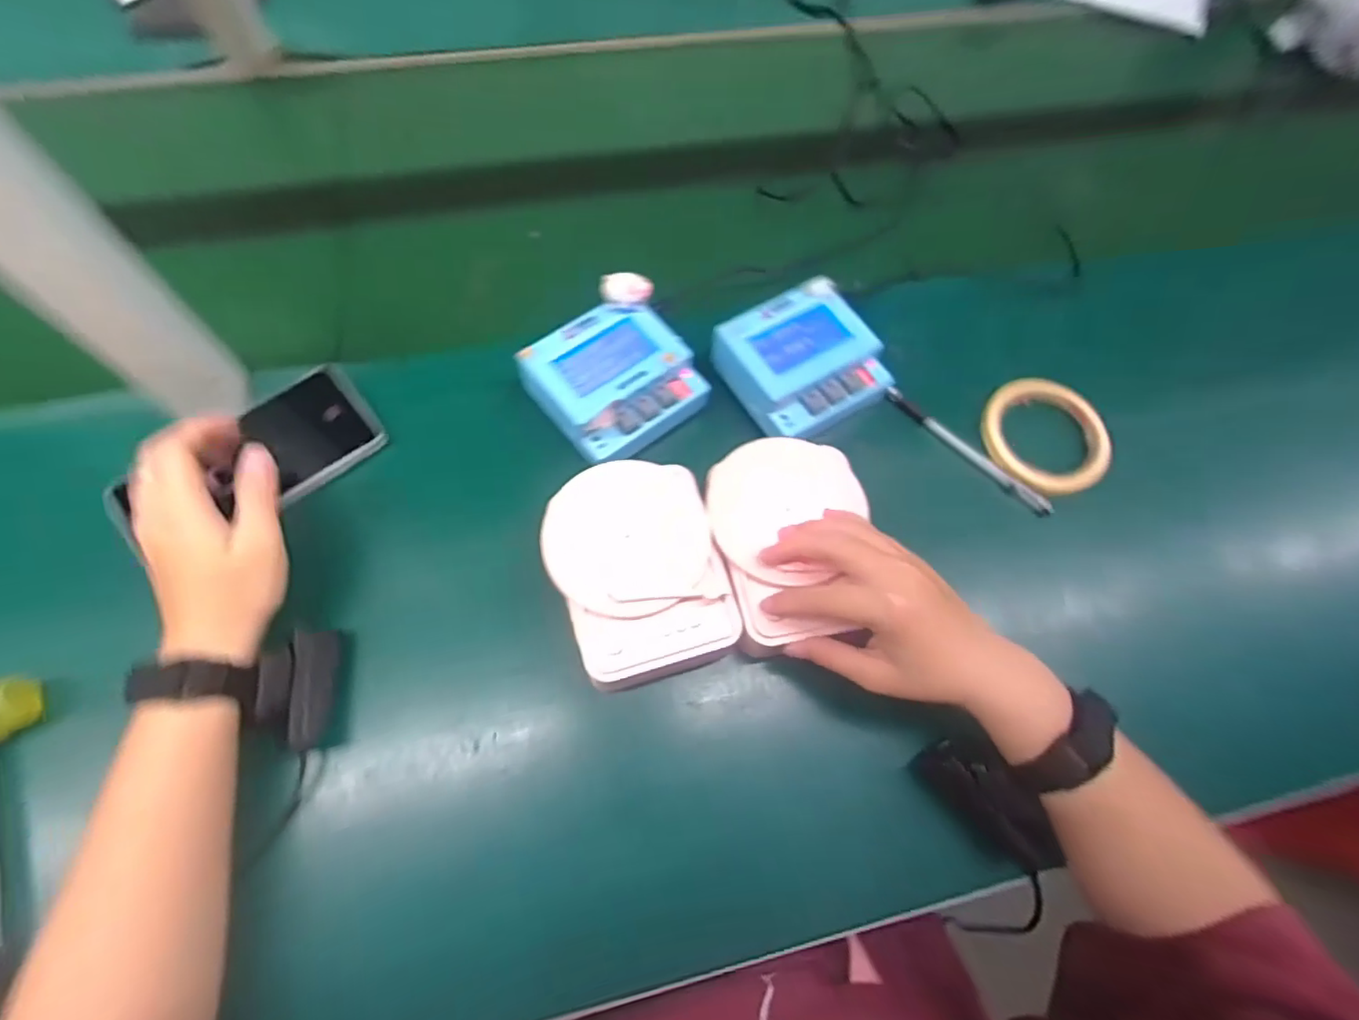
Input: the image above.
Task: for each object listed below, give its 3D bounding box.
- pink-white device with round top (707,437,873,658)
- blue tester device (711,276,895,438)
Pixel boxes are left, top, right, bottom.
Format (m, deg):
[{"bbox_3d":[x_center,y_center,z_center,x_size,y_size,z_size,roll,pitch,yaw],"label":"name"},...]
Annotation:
[{"bbox_3d":[0.075,0.016,0.383,0.095,0.022,0.134,-9,67,-7],"label":"pink-white device with round top"},{"bbox_3d":[0.093,-0.109,0.461,0.108,0.054,0.101,-31,71,-16],"label":"blue tester device"}]

